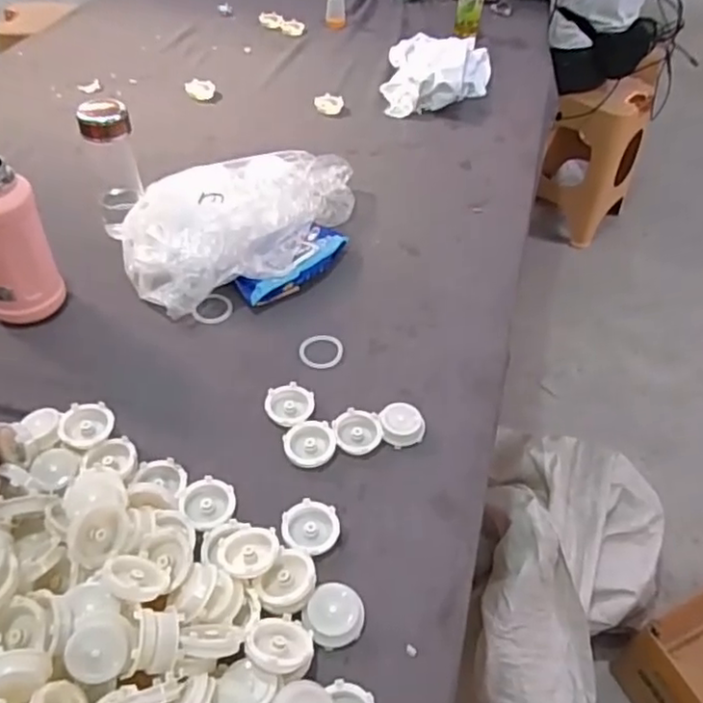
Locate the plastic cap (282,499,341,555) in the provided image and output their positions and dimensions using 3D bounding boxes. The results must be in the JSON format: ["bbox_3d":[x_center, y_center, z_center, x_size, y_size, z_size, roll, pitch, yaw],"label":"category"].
[{"bbox_3d":[-0.042,0.183,0.673,0.057,0.014,0.054,4,45,-4],"label":"plastic cap"}]

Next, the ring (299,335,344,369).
[{"bbox_3d":[-0.040,-0.001,0.862,0.058,0.004,0.066,-7,47,-14],"label":"ring"}]

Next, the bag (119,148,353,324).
[{"bbox_3d":[-0.172,-0.225,1.010,0.252,0.091,0.429,25,48,17],"label":"bag"}]

